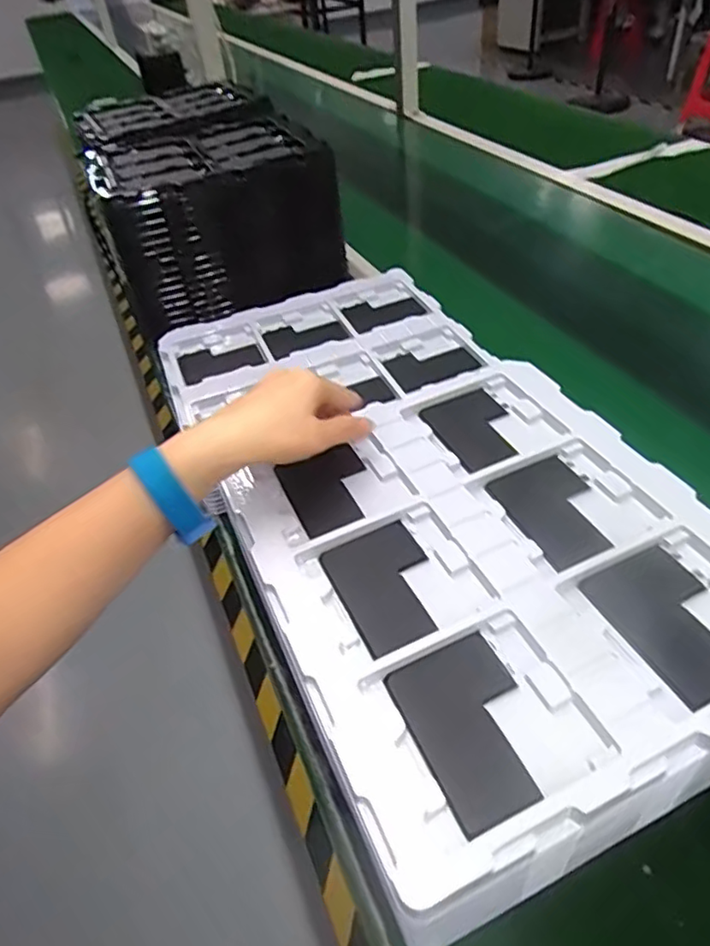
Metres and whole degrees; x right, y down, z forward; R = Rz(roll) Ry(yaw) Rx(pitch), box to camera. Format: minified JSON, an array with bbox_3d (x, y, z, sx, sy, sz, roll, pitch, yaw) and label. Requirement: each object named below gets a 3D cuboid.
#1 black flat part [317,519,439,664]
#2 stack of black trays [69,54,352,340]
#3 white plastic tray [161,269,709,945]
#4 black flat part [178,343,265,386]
[{"bbox_3d":[0.020,0.069,0.389,0.063,0.004,0.082,-23,45,-15],"label":"black flat part"},{"bbox_3d":[-0.227,-0.407,0.904,0.282,0.158,0.521,-22,45,-14],"label":"stack of black trays"},{"bbox_3d":[0.033,-0.013,0.530,0.286,0.085,0.629,-20,40,-12],"label":"white plastic tray"},{"bbox_3d":[-0.152,-0.125,0.699,0.091,0.010,0.076,-17,36,-7],"label":"black flat part"}]

